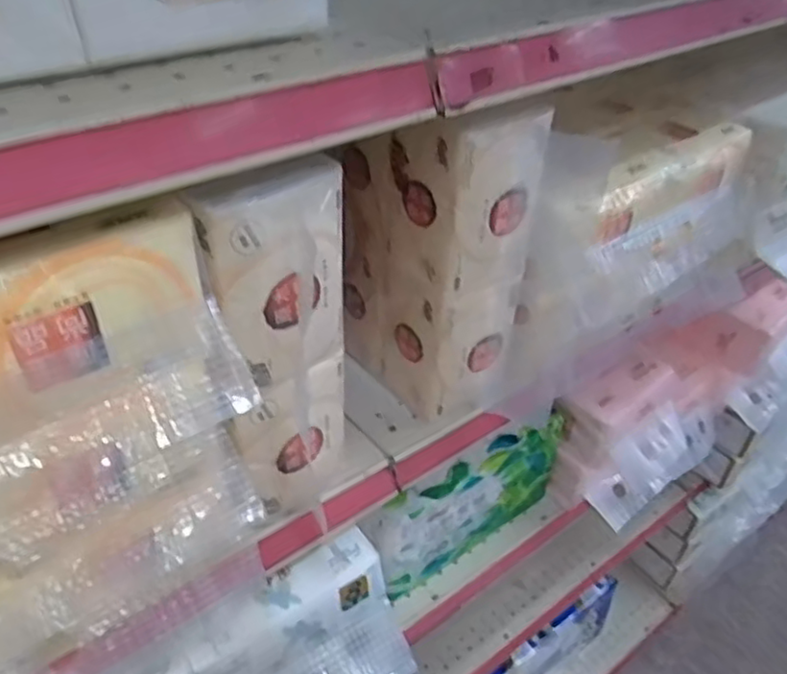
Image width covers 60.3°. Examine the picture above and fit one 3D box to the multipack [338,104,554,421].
[{"bbox_3d":[0.035,-0.070,0.542,0.087,0.248,0.133,-21,45,-27],"label":"multipack"}]

